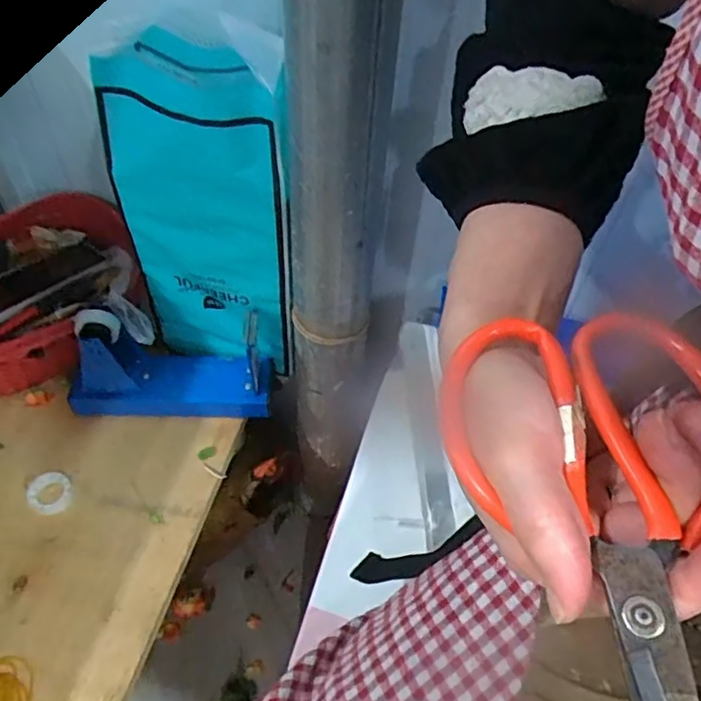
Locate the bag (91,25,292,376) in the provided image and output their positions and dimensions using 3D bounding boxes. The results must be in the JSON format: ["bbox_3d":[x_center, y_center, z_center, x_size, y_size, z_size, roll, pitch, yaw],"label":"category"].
[{"bbox_3d":[-0.126,-0.115,0.538,0.154,0.317,0.071,13,54,5],"label":"bag"}]

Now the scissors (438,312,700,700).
[{"bbox_3d":[0.088,0.063,0.189,0.099,0.022,0.175,-2,57,-3],"label":"scissors"}]

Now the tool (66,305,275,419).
[{"bbox_3d":[-0.183,0.013,0.597,0.198,0.133,0.066,2,51,-2],"label":"tool"}]

